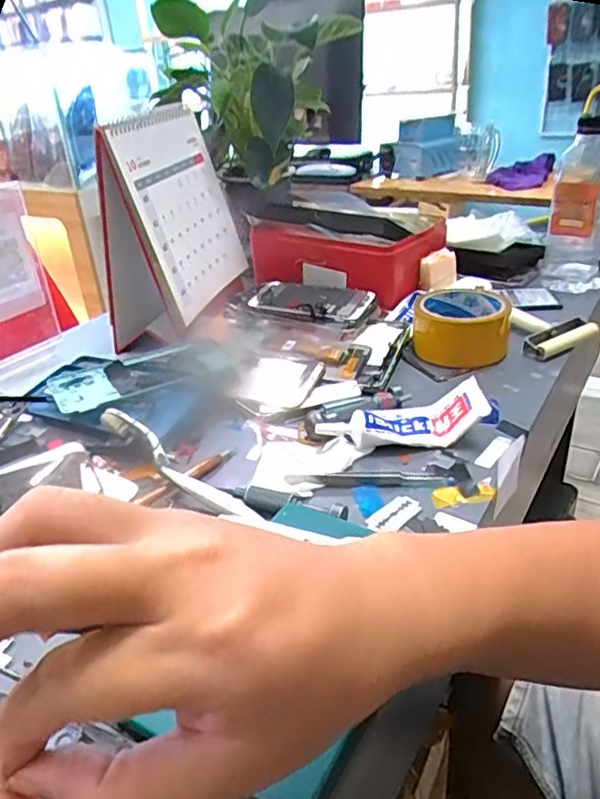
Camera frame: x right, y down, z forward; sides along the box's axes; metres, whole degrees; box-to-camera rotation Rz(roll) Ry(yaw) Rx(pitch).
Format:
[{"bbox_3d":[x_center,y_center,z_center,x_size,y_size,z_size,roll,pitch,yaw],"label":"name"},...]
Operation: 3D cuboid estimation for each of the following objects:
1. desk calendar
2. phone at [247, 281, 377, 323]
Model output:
[{"bbox_3d":[-0.148,-0.206,0.697,0.086,0.200,0.200,4,30,15],"label":"desk calendar"},{"bbox_3d":[0.011,-0.113,0.687,0.143,0.017,0.074,10,32,25],"label":"phone"}]

